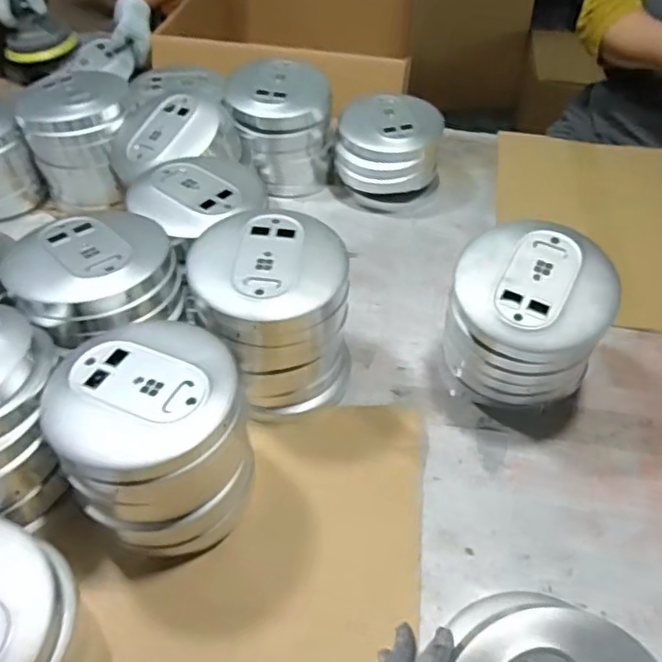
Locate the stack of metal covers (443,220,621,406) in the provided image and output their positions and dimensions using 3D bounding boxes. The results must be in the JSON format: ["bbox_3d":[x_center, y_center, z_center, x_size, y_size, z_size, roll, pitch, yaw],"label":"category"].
[{"bbox_3d":[0.173,0.001,0.564,0.134,0.159,0.116,20,50,16],"label":"stack of metal covers"}]

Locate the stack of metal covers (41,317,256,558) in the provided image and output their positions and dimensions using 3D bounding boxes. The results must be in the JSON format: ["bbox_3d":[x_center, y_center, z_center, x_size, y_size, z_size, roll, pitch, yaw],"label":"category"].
[{"bbox_3d":[-0.137,0.085,0.475,0.128,0.128,0.138,-25,53,-23],"label":"stack of metal covers"}]

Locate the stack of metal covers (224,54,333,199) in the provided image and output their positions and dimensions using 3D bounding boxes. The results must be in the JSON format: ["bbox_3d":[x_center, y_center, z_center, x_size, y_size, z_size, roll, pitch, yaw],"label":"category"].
[{"bbox_3d":[-0.071,-0.276,0.831,0.128,0.148,0.128,-9,48,-10],"label":"stack of metal covers"}]

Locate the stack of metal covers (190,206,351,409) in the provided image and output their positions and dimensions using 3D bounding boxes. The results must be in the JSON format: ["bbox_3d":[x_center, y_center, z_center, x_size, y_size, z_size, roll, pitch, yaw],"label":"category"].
[{"bbox_3d":[-0.055,-0.017,0.567,0.134,0.146,0.119,-2,47,-4],"label":"stack of metal covers"}]

